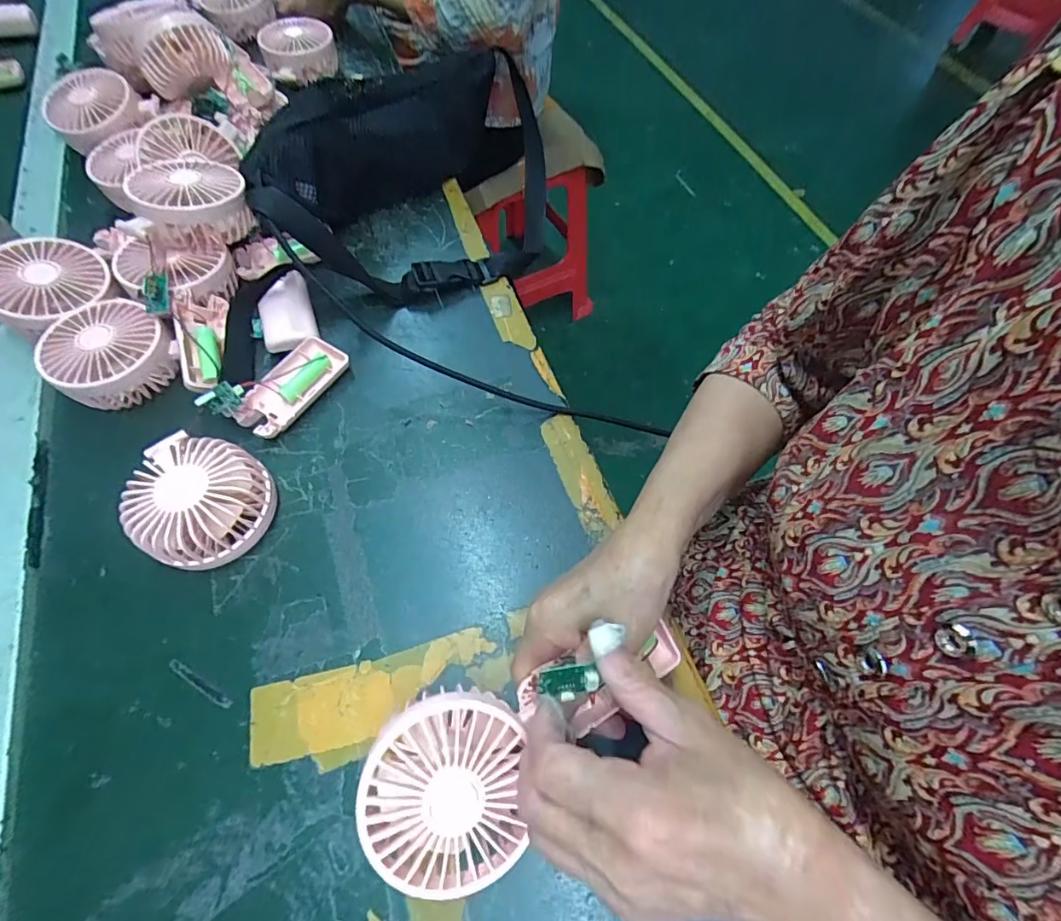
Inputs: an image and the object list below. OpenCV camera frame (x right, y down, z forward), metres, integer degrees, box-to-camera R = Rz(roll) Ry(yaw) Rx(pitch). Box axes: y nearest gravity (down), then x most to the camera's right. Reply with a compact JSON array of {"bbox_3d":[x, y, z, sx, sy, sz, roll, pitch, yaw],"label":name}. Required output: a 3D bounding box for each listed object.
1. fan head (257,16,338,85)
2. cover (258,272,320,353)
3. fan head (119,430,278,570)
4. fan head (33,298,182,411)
[{"bbox_3d":[-0.277,-0.493,0.596,0.086,0.042,0.079,-18,64,-10],"label":"fan head"},{"bbox_3d":[-0.213,-0.130,0.428,0.045,0.015,0.071,-18,64,-10],"label":"cover"},{"bbox_3d":[-0.226,0.029,0.337,0.087,0.046,0.082,0,62,-1],"label":"fan head"},{"bbox_3d":[-0.331,-0.084,0.391,0.080,0.038,0.084,0,62,-1],"label":"fan head"}]

